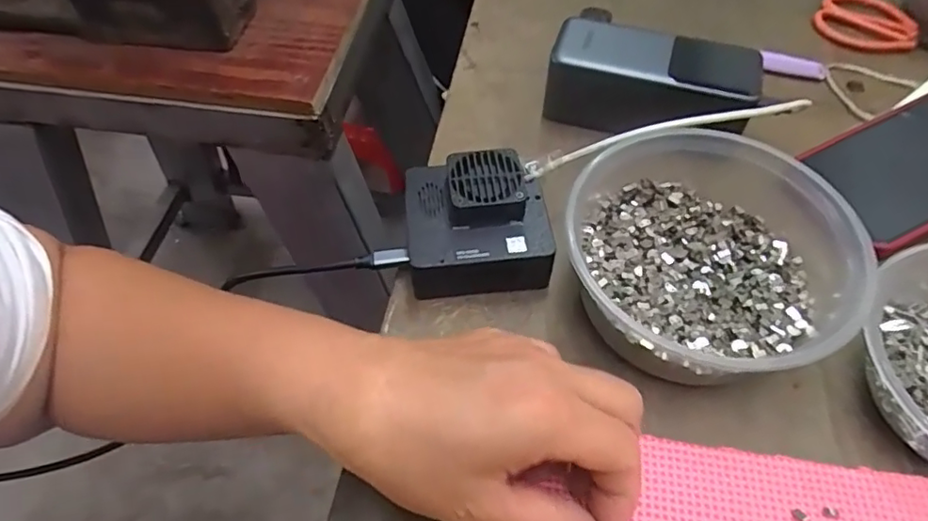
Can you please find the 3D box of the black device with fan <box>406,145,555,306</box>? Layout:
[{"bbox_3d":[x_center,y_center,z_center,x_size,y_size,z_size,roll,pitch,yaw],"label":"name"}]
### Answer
[{"bbox_3d":[0.007,-0.020,0.324,0.079,0.049,0.070,-4,56,0],"label":"black device with fan"}]

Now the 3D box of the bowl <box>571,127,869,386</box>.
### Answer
[{"bbox_3d":[0.121,-0.004,0.298,0.134,0.059,0.136,14,57,11],"label":"bowl"}]

